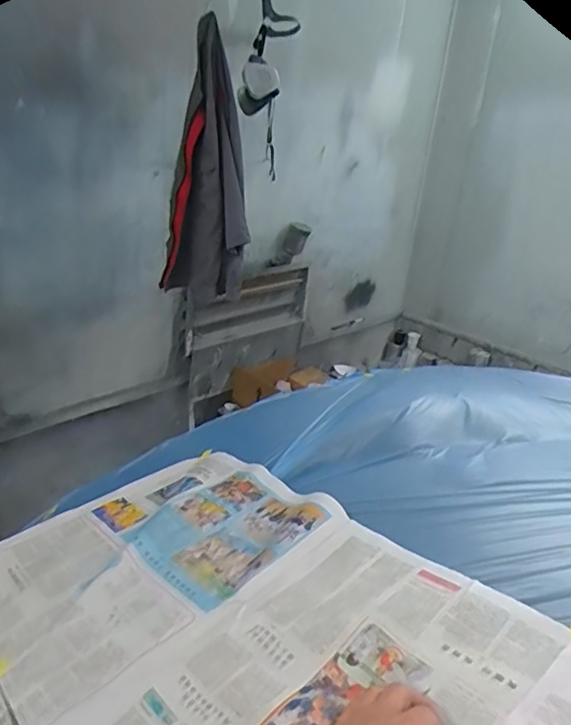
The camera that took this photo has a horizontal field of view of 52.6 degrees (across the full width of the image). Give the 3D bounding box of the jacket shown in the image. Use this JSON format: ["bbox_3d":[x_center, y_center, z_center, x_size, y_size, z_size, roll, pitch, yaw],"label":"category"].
[{"bbox_3d":[-0.214,-0.506,1.591,0.218,0.709,0.146,4,25,-4],"label":"jacket"}]

